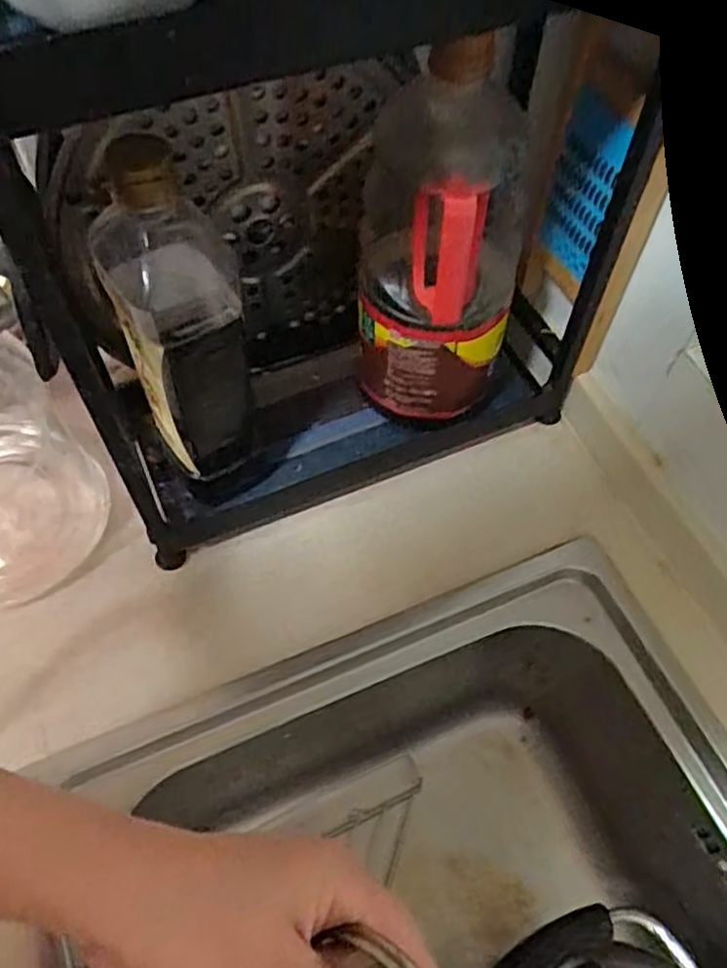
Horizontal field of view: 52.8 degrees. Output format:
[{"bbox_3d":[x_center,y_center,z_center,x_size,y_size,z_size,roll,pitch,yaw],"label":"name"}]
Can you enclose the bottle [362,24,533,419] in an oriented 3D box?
[{"bbox_3d":[0.050,-0.156,0.503,0.106,0.260,0.082,6,58,3],"label":"bottle"}]

